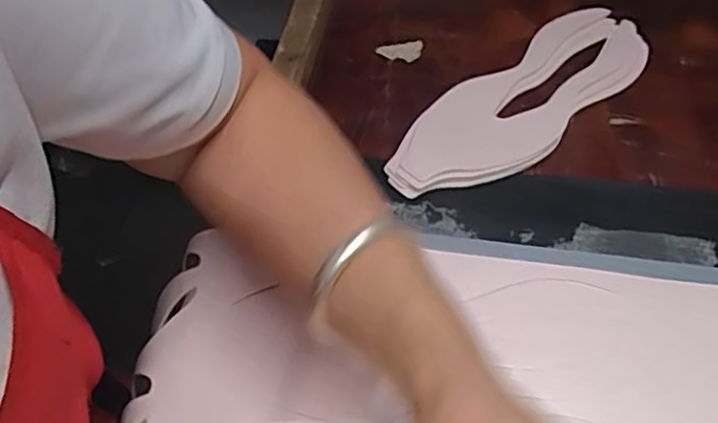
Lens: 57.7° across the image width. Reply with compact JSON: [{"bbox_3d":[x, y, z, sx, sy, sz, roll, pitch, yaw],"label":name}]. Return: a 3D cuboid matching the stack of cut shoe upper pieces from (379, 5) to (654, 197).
[{"bbox_3d":[0.146,-0.099,0.574,0.303,0.012,0.096,-37,61,-25],"label":"stack of cut shoe upper pieces"}]

